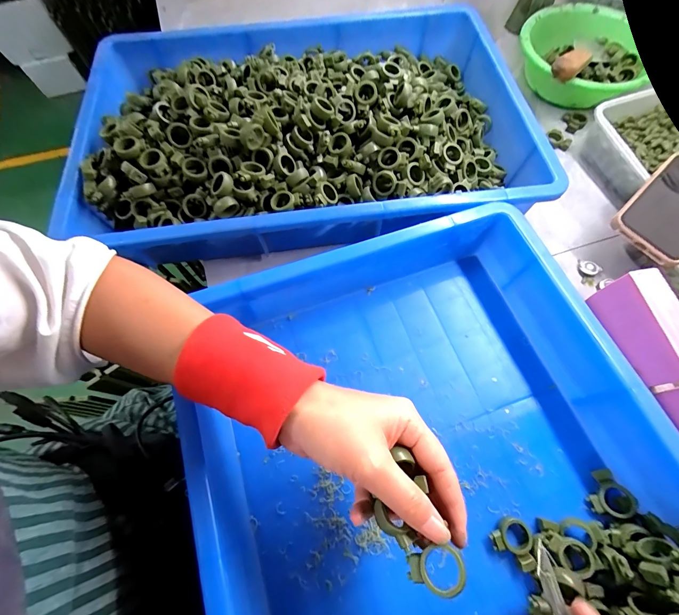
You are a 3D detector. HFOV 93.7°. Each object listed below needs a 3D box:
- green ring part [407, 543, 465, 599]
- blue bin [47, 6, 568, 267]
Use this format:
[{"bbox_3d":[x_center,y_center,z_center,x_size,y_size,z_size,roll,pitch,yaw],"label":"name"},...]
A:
[{"bbox_3d":[0.060,0.163,0.197,0.034,0.012,0.024,-8,48,17],"label":"green ring part"},{"bbox_3d":[-0.050,-0.259,0.427,0.558,0.088,0.386,-6,67,-2],"label":"blue bin"}]

